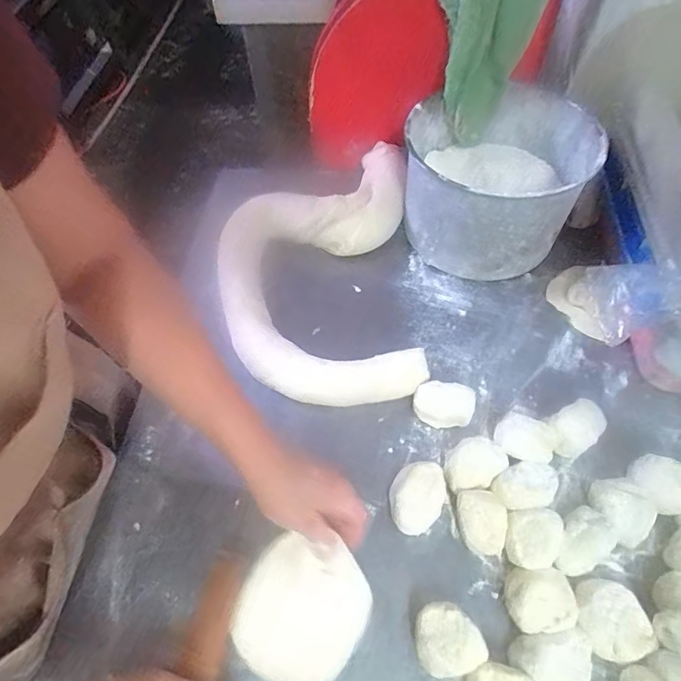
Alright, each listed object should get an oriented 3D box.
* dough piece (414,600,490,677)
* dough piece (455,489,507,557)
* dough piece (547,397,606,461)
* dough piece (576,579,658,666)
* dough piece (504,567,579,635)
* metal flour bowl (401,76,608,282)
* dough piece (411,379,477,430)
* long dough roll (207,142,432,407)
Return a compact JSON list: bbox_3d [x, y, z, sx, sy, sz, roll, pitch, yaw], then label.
[{"bbox_3d":[0.086,0.242,0.366,0.050,0.033,0.049,-1,58,2],"label":"dough piece"},{"bbox_3d":[0.125,0.162,0.401,0.043,0.043,0.051,7,59,8],"label":"dough piece"},{"bbox_3d":[0.234,0.087,0.448,0.064,0.031,0.040,-30,61,-15],"label":"dough piece"},{"bbox_3d":[0.220,0.227,0.366,0.058,0.032,0.049,39,68,24],"label":"dough piece"},{"bbox_3d":[0.165,0.216,0.376,0.053,0.030,0.045,-5,58,0],"label":"dough piece"},{"bbox_3d":[0.182,-0.194,0.560,0.204,0.149,0.202,-1,58,2],"label":"metal flour bowl"},{"bbox_3d":[0.106,0.067,0.465,0.059,0.038,0.039,16,61,13],"label":"dough piece"},{"bbox_3d":[-0.031,-0.100,0.560,0.228,0.066,0.364,-2,58,2],"label":"long dough roll"}]

